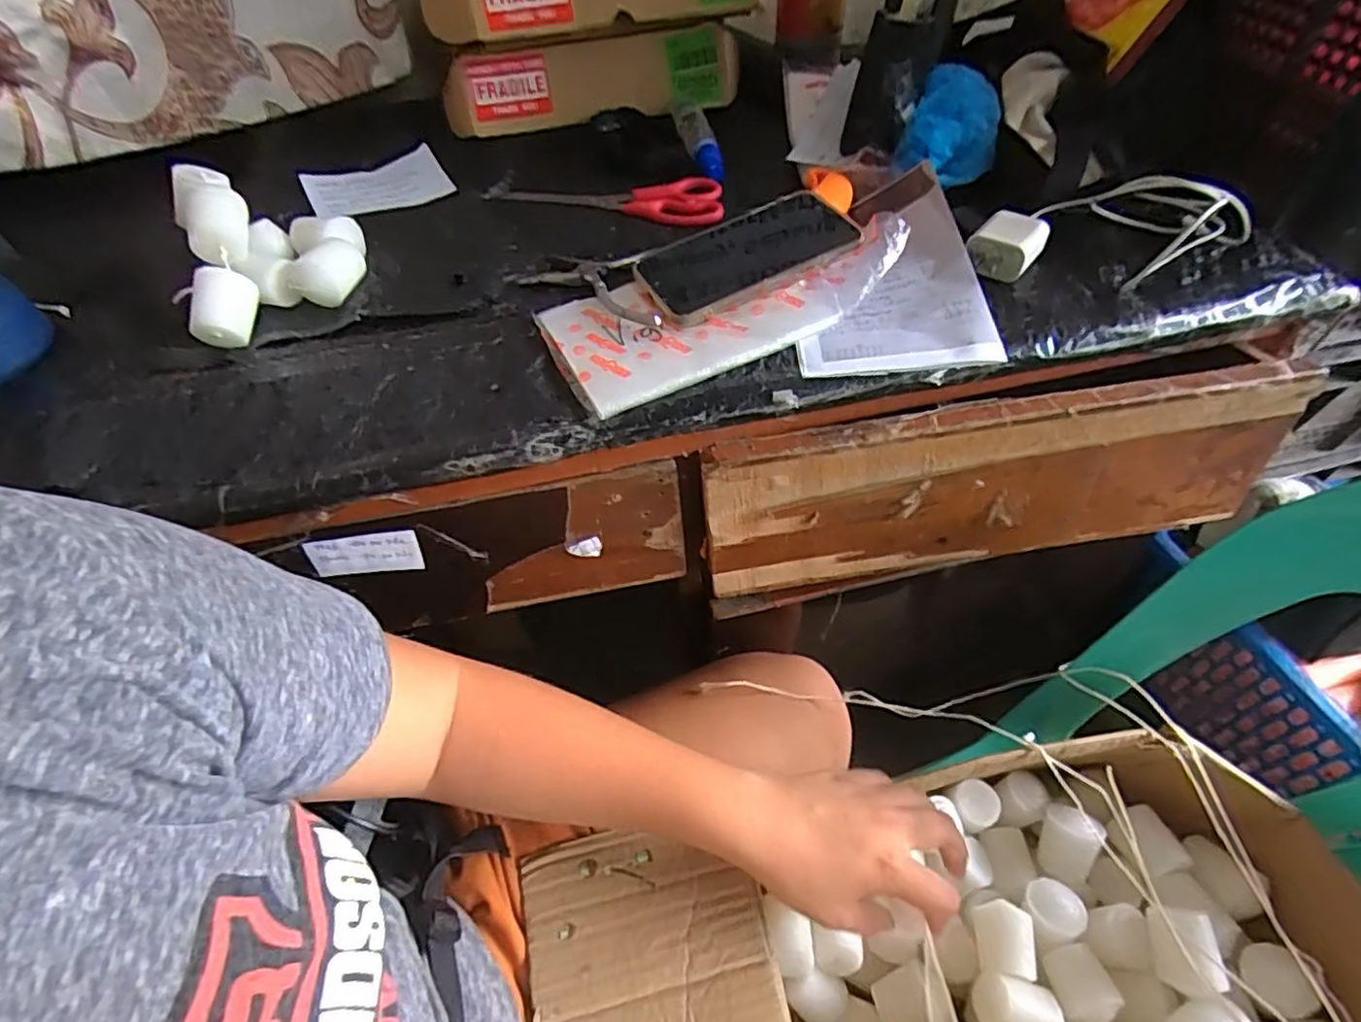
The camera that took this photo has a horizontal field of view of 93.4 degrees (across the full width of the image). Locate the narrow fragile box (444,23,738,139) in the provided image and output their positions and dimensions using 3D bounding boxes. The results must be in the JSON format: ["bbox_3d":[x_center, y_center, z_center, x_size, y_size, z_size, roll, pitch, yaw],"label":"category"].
[{"bbox_3d":[-0.091,-0.448,0.662,0.295,0.077,0.072,-15,51,-7],"label":"narrow fragile box"}]

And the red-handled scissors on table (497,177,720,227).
[{"bbox_3d":[-0.060,-0.279,0.563,0.206,0.011,0.059,13,53,15],"label":"red-handled scissors on table"}]

